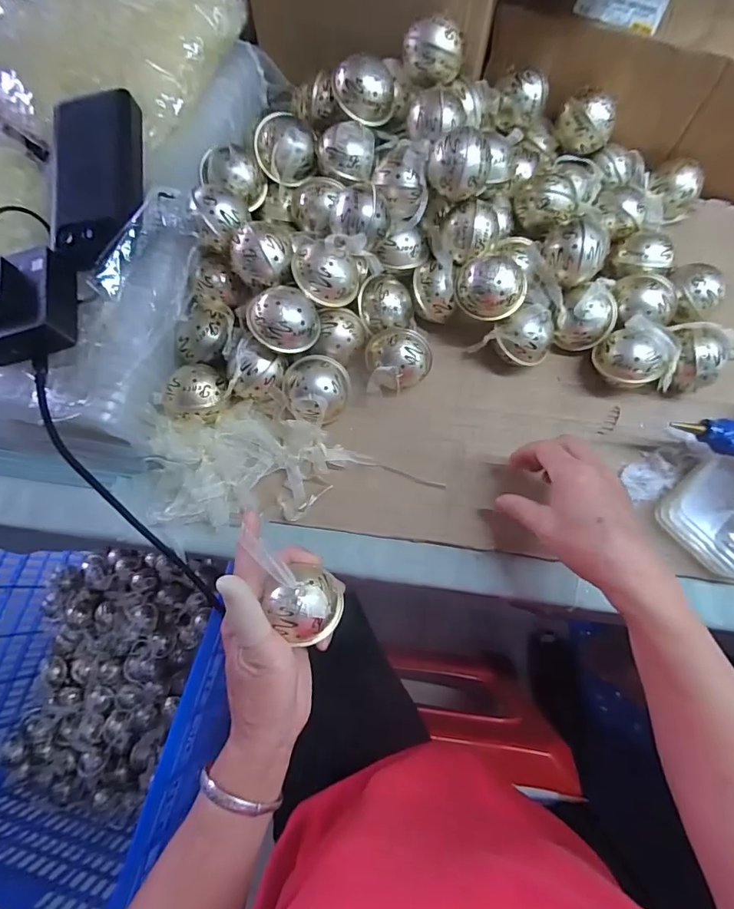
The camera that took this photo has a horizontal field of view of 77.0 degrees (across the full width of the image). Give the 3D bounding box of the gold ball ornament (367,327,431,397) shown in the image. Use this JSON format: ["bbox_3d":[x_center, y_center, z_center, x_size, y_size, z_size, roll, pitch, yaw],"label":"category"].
[{"bbox_3d":[0.029,-0.081,0.423,0.057,0.052,0.058,-1,74,1],"label":"gold ball ornament"}]

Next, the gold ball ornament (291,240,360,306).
[{"bbox_3d":[-0.035,-0.156,0.400,0.054,0.051,0.049,1,74,1],"label":"gold ball ornament"}]

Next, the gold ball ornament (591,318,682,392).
[{"bbox_3d":[0.241,-0.087,0.420,0.064,0.056,0.058,5,74,2],"label":"gold ball ornament"}]

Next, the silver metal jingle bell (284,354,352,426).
[{"bbox_3d":[-0.045,-0.054,0.418,0.058,0.050,0.057,0,74,1],"label":"silver metal jingle bell"}]

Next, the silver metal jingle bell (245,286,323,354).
[{"bbox_3d":[-0.069,-0.112,0.390,0.056,0.046,0.046,-17,75,-4],"label":"silver metal jingle bell"}]

